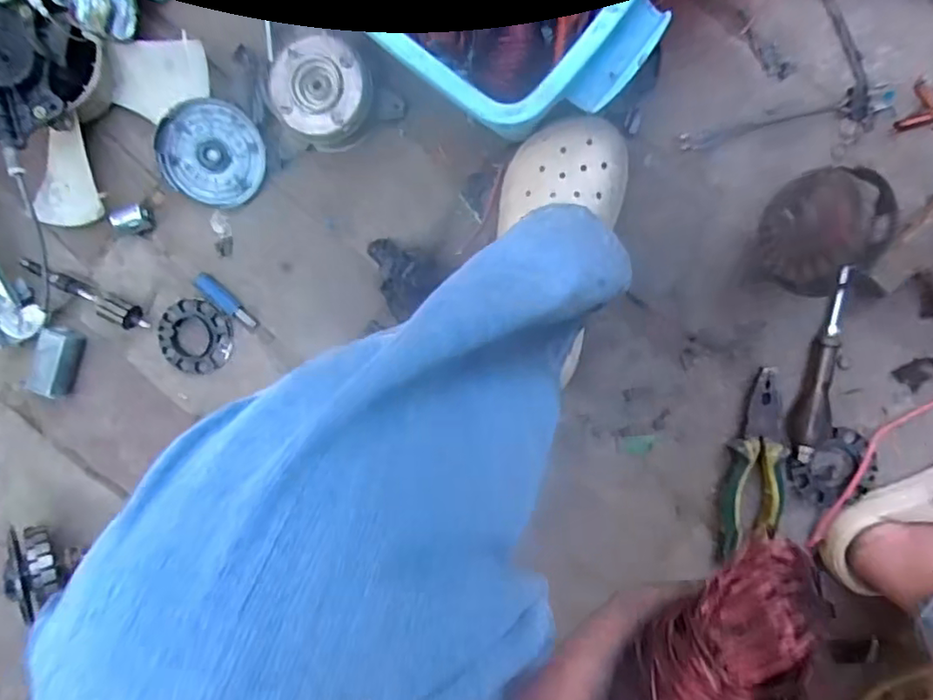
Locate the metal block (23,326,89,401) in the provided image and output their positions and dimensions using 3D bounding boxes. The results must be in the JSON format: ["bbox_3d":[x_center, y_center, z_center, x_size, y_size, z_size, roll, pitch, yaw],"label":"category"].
[{"bbox_3d":[-0.414,0.013,0.619,0.031,0.036,0.070,23,98,2],"label":"metal block"}]

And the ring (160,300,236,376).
[{"bbox_3d":[-0.273,-0.013,0.623,0.075,0.009,0.074,1,97,5],"label":"ring"}]

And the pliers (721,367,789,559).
[{"bbox_3d":[0.273,0.107,0.575,0.051,0.023,0.175,6,98,4],"label":"pliers"}]

